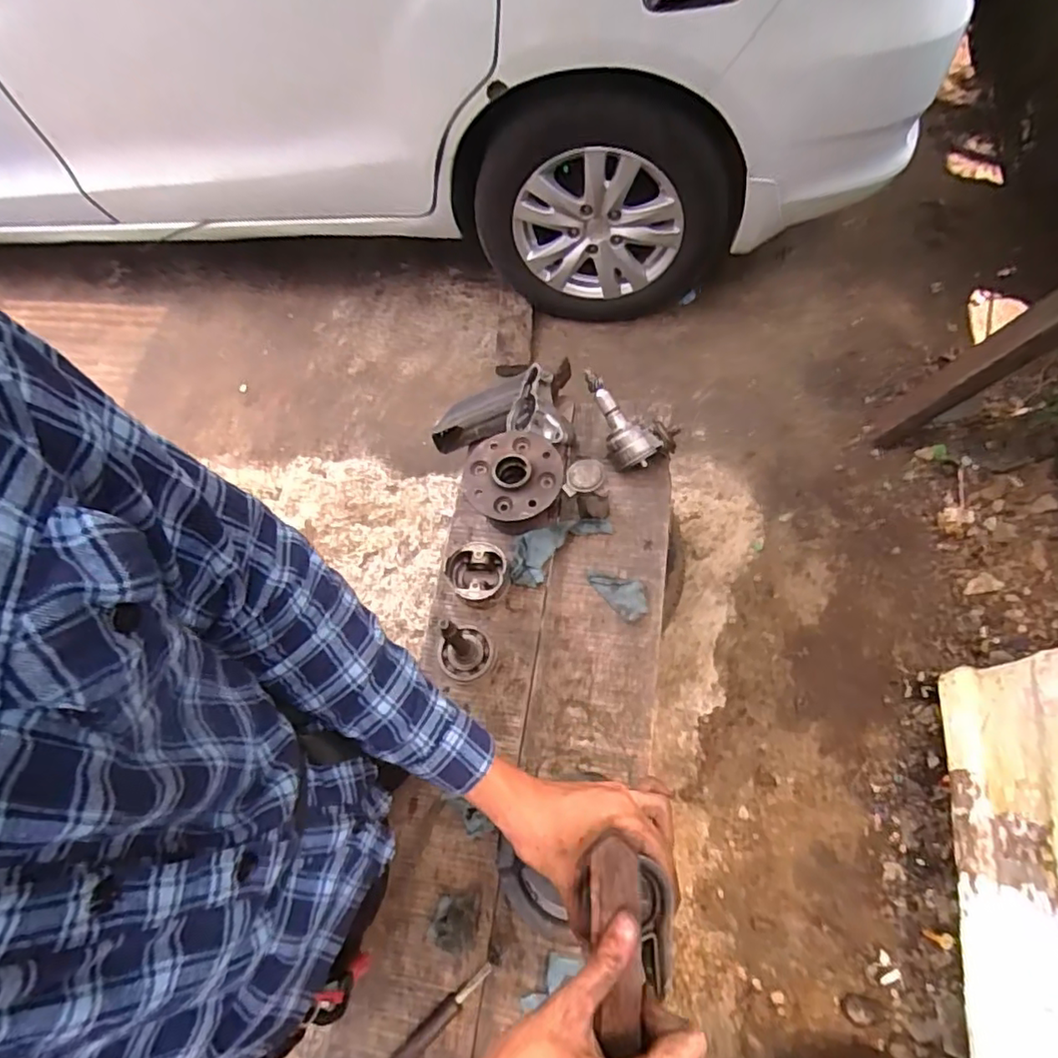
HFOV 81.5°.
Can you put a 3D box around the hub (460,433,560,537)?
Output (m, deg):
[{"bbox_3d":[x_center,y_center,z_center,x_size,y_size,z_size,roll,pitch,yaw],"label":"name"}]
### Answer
[{"bbox_3d":[-0.023,-0.063,0.921,0.137,0.088,0.138,-1,65,2],"label":"hub"}]

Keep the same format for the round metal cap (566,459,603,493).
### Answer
[{"bbox_3d":[0.078,-0.076,0.859,0.049,0.017,0.050,-1,65,2],"label":"round metal cap"}]

